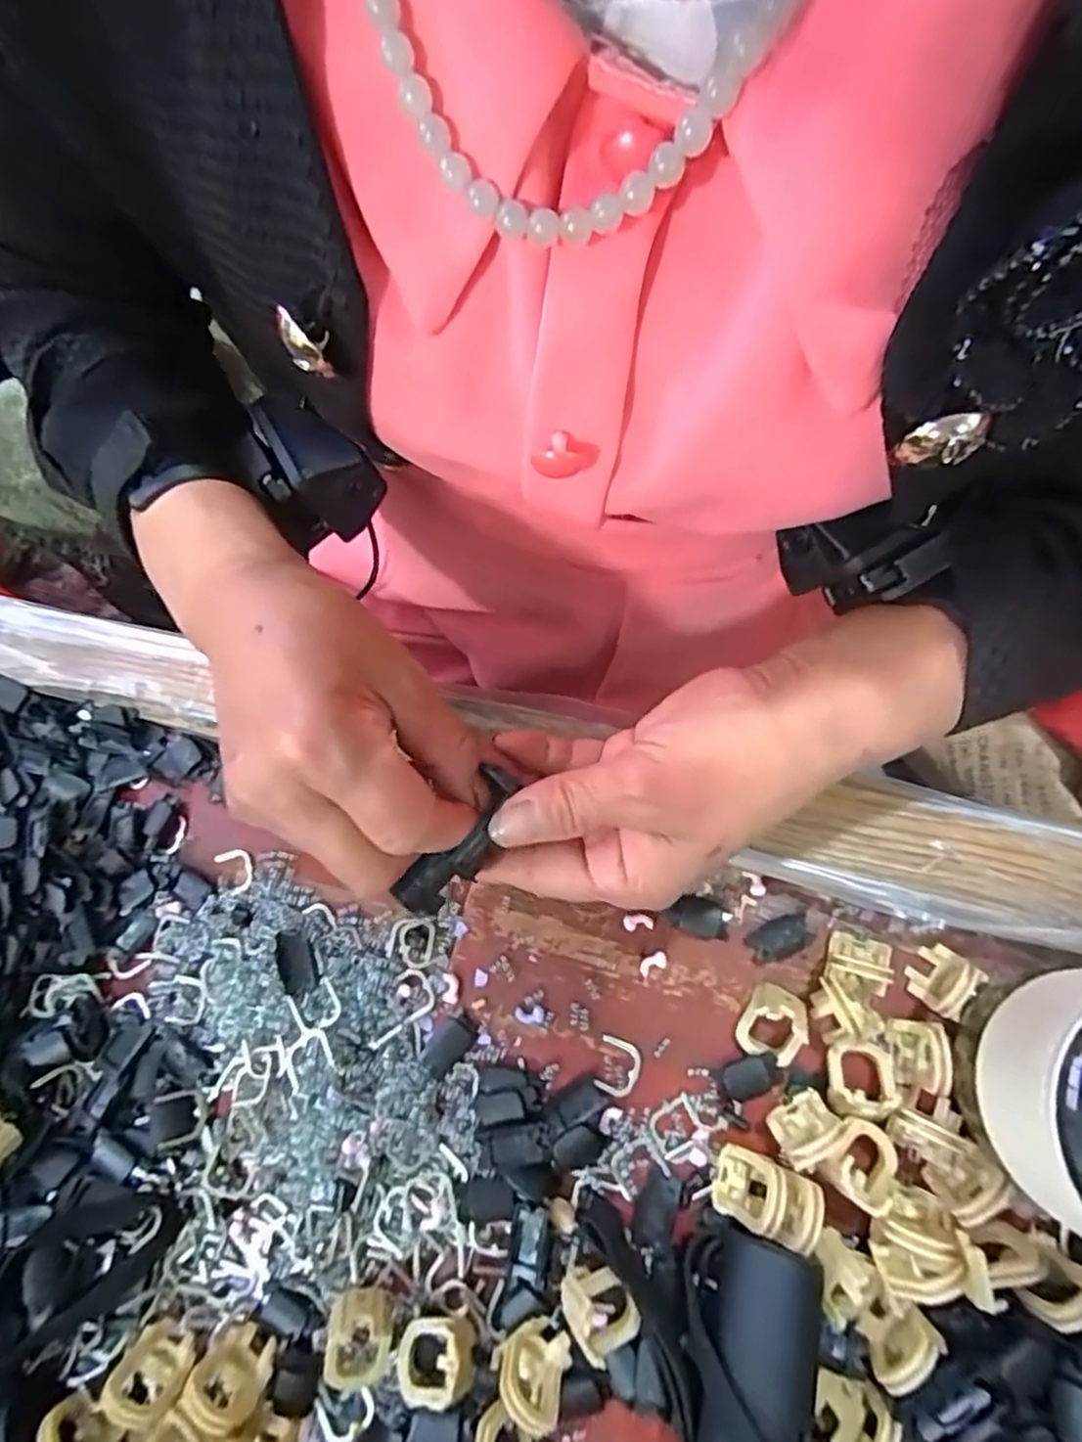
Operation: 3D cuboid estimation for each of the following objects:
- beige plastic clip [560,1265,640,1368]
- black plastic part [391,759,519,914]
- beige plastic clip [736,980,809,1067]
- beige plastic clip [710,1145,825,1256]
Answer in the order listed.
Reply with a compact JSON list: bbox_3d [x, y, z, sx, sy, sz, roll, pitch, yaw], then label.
[{"bbox_3d":[0.019,0.197,0.221,0.022,0.014,0.025,-36,72,-6],"label":"beige plastic clip"},{"bbox_3d":[-0.025,0.041,0.221,0.016,0.015,0.053,35,81,15],"label":"black plastic part"},{"bbox_3d":[0.085,0.110,0.244,0.020,0.017,0.026,24,76,13],"label":"beige plastic clip"},{"bbox_3d":[0.076,0.160,0.226,0.036,0.013,0.021,2,56,40],"label":"beige plastic clip"}]

